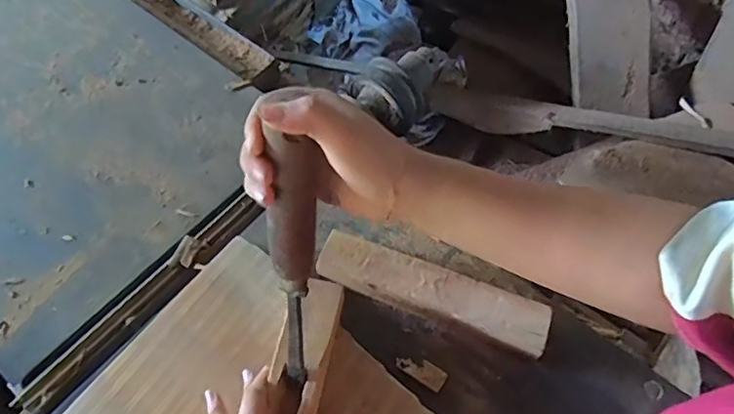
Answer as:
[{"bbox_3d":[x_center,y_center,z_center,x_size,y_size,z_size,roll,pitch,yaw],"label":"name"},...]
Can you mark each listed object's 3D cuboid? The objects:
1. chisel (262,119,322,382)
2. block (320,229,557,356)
[{"bbox_3d":[-0.050,0.043,0.382,0.027,0.209,0.026,8,35,6],"label":"chisel"},{"bbox_3d":[0.060,0.078,0.524,0.217,0.023,0.044,20,62,12],"label":"block"}]

